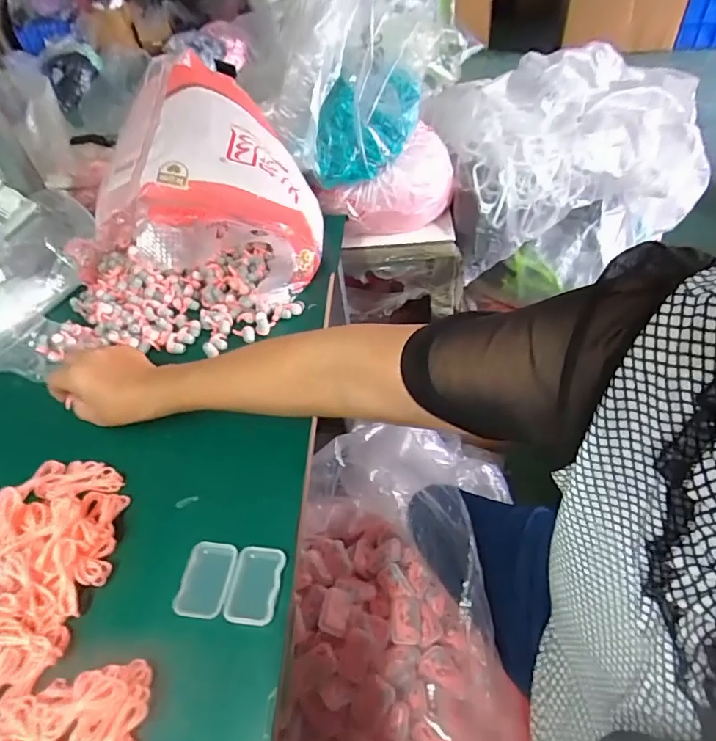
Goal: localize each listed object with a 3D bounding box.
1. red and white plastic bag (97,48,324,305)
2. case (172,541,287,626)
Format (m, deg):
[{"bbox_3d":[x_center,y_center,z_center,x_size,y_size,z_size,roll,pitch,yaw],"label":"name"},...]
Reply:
[{"bbox_3d":[-0.172,-0.241,0.626,0.252,0.192,0.246,6,49,12],"label":"red and white plastic bag"},{"bbox_3d":[-0.097,0.162,0.377,0.076,0.010,0.056,3,48,9],"label":"case"}]

